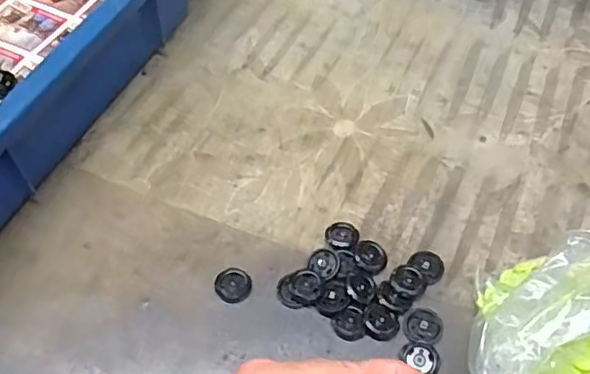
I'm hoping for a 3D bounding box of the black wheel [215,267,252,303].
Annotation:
[{"bbox_3d":[-0.035,0.055,0.331,0.020,0.006,0.019,-1,55,1],"label":"black wheel"}]

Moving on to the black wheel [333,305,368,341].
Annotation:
[{"bbox_3d":[0.030,0.074,0.316,0.017,0.005,0.017,-1,55,1],"label":"black wheel"}]

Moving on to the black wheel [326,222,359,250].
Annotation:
[{"bbox_3d":[0.028,0.029,0.349,0.019,0.006,0.018,-1,55,1],"label":"black wheel"}]

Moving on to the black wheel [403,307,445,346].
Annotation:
[{"bbox_3d":[0.070,0.075,0.317,0.021,0.005,0.021,-1,55,1],"label":"black wheel"}]

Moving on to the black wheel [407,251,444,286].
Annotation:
[{"bbox_3d":[0.076,0.045,0.335,0.018,0.008,0.019,-1,55,1],"label":"black wheel"}]

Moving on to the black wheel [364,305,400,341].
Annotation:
[{"bbox_3d":[0.047,0.073,0.316,0.019,0.005,0.018,4,55,5],"label":"black wheel"}]

